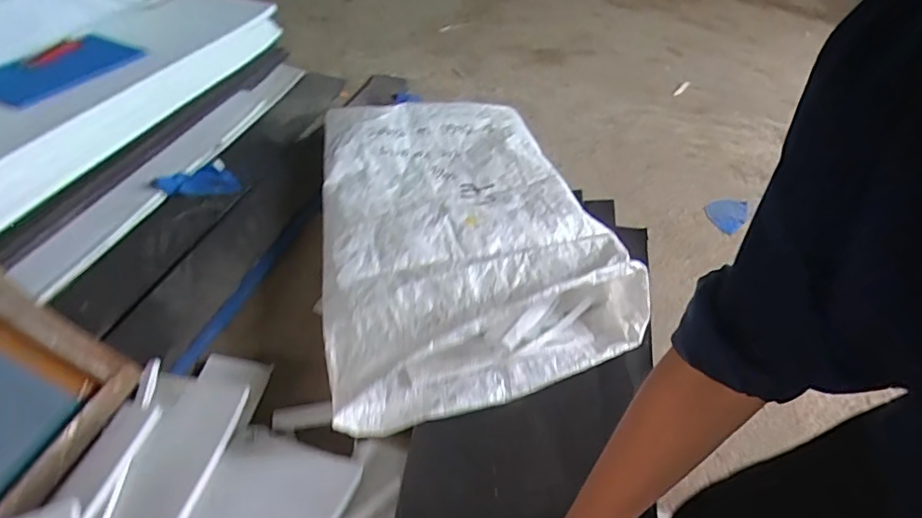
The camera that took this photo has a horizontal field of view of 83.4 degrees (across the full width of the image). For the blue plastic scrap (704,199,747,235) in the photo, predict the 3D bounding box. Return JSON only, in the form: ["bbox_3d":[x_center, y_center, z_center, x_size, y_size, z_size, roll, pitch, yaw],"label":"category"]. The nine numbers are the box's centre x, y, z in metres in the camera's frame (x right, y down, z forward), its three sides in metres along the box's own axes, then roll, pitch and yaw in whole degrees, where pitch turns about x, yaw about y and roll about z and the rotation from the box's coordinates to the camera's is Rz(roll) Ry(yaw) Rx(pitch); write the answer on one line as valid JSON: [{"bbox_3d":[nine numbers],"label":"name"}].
[{"bbox_3d":[0.610,-0.105,1.196,0.085,0.023,0.112,28,48,22],"label":"blue plastic scrap"}]

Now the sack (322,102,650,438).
[{"bbox_3d":[-0.012,-0.090,0.911,0.445,0.144,0.709,-6,44,-11],"label":"sack"}]

